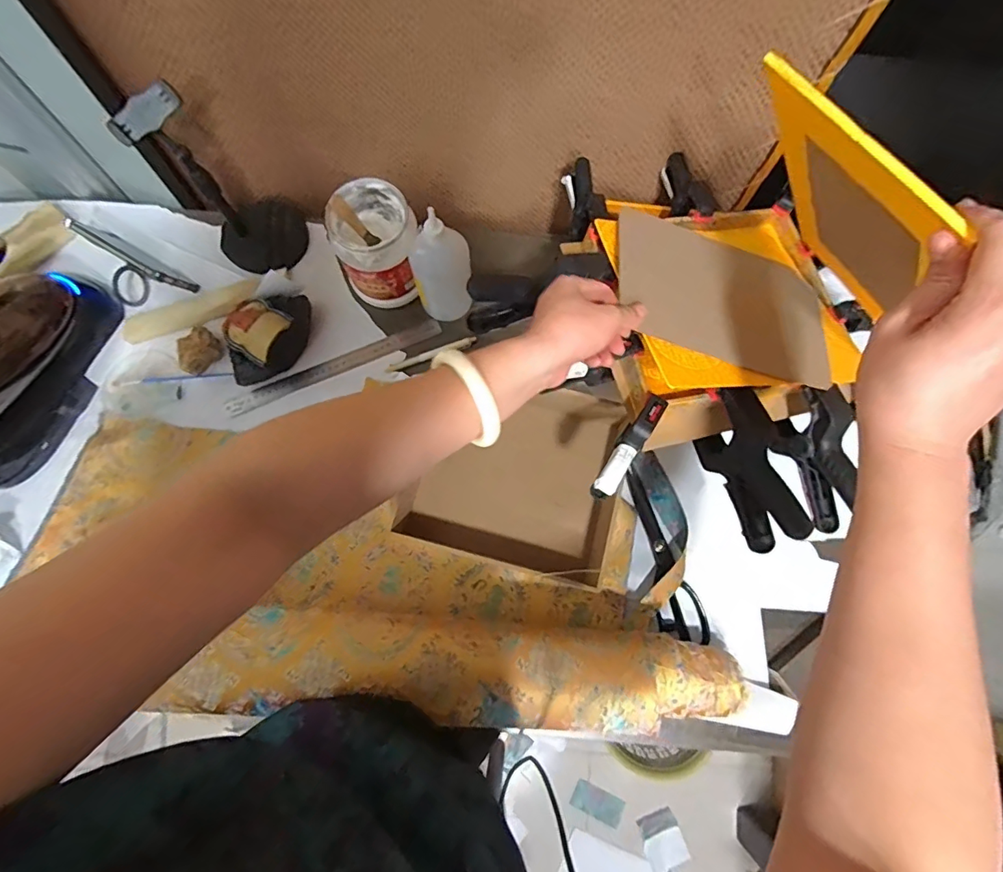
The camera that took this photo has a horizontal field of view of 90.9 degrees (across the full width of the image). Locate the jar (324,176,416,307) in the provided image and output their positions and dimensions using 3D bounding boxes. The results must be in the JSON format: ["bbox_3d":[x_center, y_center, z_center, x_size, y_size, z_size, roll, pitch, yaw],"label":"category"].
[{"bbox_3d":[-0.164,-0.255,0.665,0.102,0.137,0.105,0,78,-1],"label":"jar"}]

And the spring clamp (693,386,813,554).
[{"bbox_3d":[0.235,0.032,0.477,0.035,0.090,0.159,-14,78,-4],"label":"spring clamp"}]

